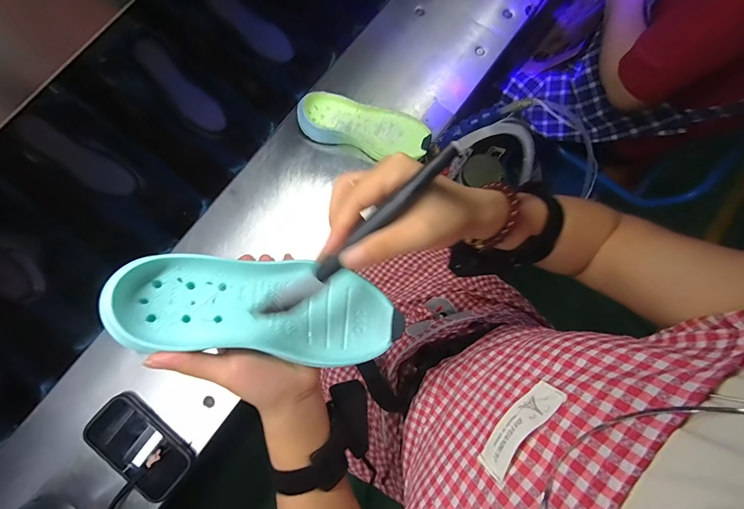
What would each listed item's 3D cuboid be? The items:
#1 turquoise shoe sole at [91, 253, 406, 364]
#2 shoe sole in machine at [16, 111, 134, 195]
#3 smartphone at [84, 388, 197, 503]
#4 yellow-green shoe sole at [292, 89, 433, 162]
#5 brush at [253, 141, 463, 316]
[{"bbox_3d":[-0.074,0.041,0.261,0.203,0.034,0.074,11,78,-23],"label":"turquoise shoe sole"},{"bbox_3d":[-0.496,-0.163,0.579,0.176,0.015,0.056,37,80,-19],"label":"shoe sole in machine"},{"bbox_3d":[-0.341,0.281,0.502,0.156,0.022,0.088,44,79,6],"label":"smartphone"},{"bbox_3d":[-0.013,-0.219,0.593,0.223,0.041,0.090,16,77,-3],"label":"yellow-green shoe sole"},{"bbox_3d":[-0.012,-0.010,0.221,0.173,0.013,0.012,-40,81,15],"label":"brush"}]

